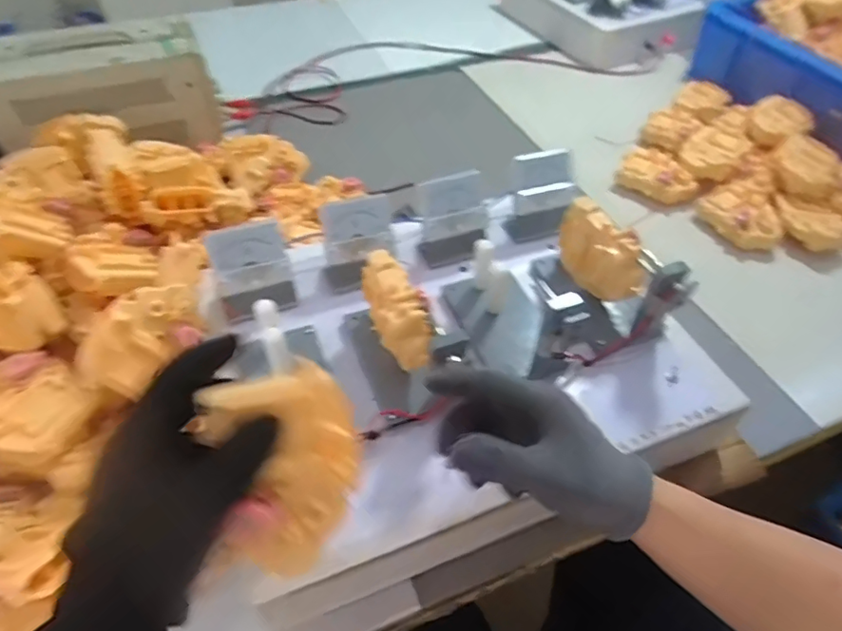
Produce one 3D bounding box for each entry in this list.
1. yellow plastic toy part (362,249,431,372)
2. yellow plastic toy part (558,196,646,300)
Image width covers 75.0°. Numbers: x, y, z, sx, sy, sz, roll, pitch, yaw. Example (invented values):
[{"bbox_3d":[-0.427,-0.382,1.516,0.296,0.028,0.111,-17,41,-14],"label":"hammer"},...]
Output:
[{"bbox_3d":[-0.018,-0.005,0.415,0.036,0.038,0.103,-13,50,-11],"label":"yellow plastic toy part"},{"bbox_3d":[0.154,-0.051,0.477,0.033,0.067,0.094,-15,51,-12],"label":"yellow plastic toy part"}]

